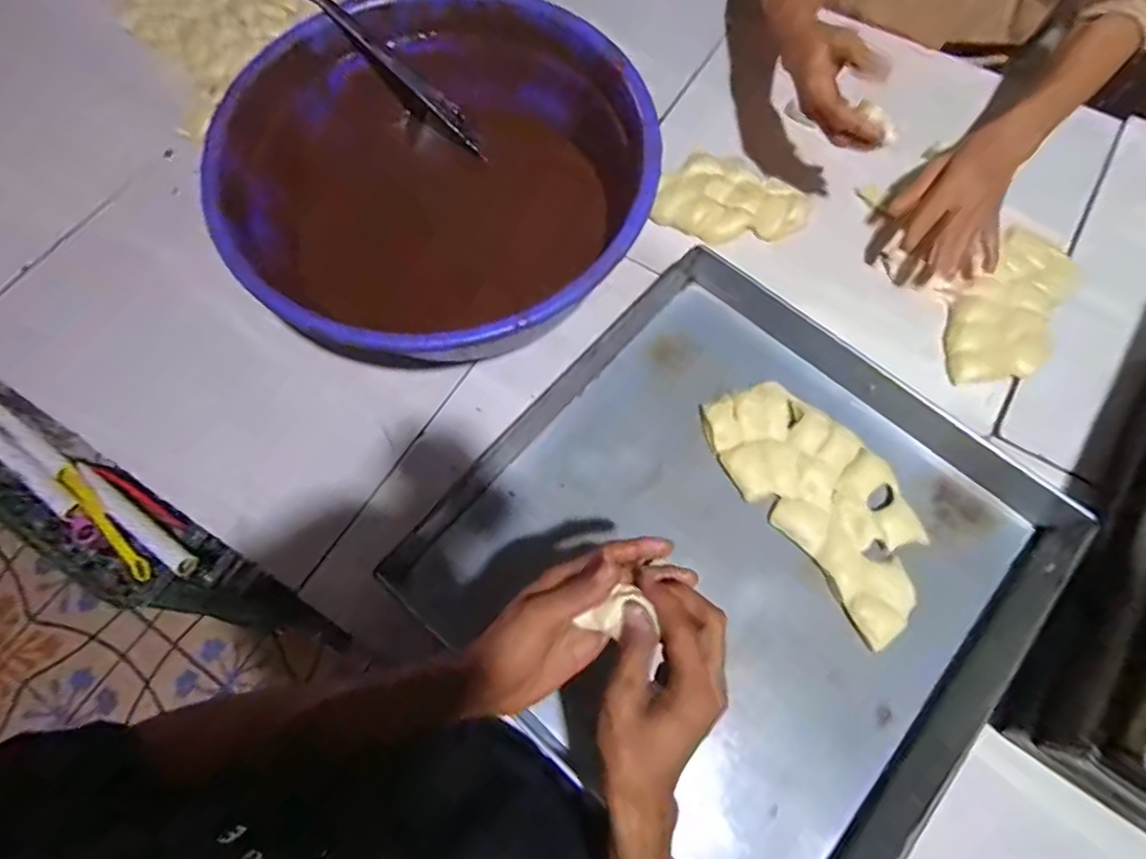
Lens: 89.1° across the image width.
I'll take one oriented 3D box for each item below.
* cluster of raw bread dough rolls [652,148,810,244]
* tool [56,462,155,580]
[{"bbox_3d":[0.189,-0.270,0.685,0.162,0.035,0.126,29,77,9],"label":"cluster of raw bread dough rolls"},{"bbox_3d":[-0.571,0.115,0.710,0.193,0.019,0.034,40,74,14],"label":"tool"}]

